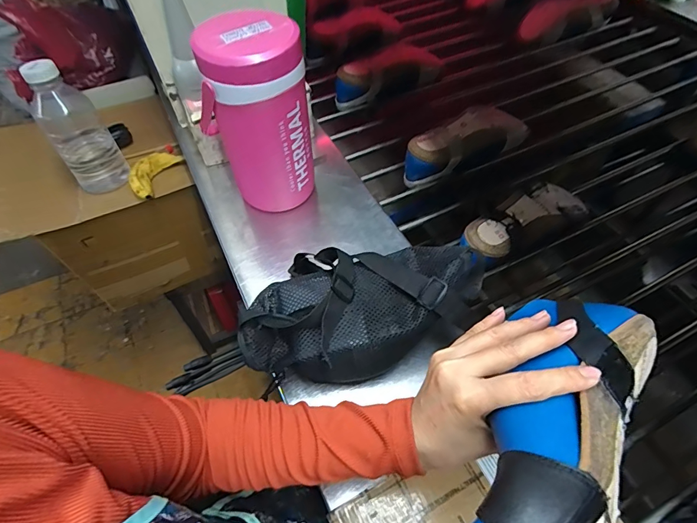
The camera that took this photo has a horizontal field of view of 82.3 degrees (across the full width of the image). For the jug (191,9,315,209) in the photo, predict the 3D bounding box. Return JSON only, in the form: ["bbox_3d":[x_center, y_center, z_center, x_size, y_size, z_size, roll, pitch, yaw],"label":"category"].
[{"bbox_3d":[-0.113,-0.172,0.519,0.109,0.246,0.101,0,53,0],"label":"jug"}]

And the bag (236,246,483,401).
[{"bbox_3d":[0.014,0.052,0.436,0.246,0.110,0.129,-5,53,-4],"label":"bag"}]

